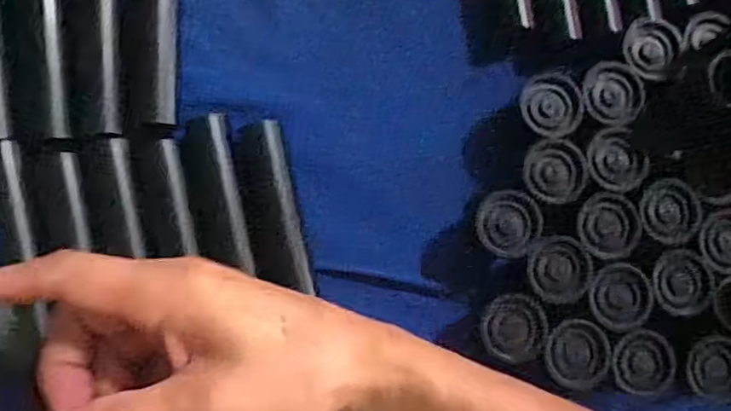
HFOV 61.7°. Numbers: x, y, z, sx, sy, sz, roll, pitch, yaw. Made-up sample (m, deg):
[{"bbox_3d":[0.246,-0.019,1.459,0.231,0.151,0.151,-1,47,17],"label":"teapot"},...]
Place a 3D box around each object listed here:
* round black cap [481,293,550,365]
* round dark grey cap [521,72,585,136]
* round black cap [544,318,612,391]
[{"bbox_3d":[0.077,0.063,0.316,0.032,0.006,0.034,1,85,-7],"label":"round black cap"},{"bbox_3d":[0.100,-0.054,0.329,0.031,0.008,0.036,16,83,-5],"label":"round dark grey cap"},{"bbox_3d":[0.110,0.077,0.315,0.032,0.008,0.036,-15,87,-8],"label":"round black cap"}]

